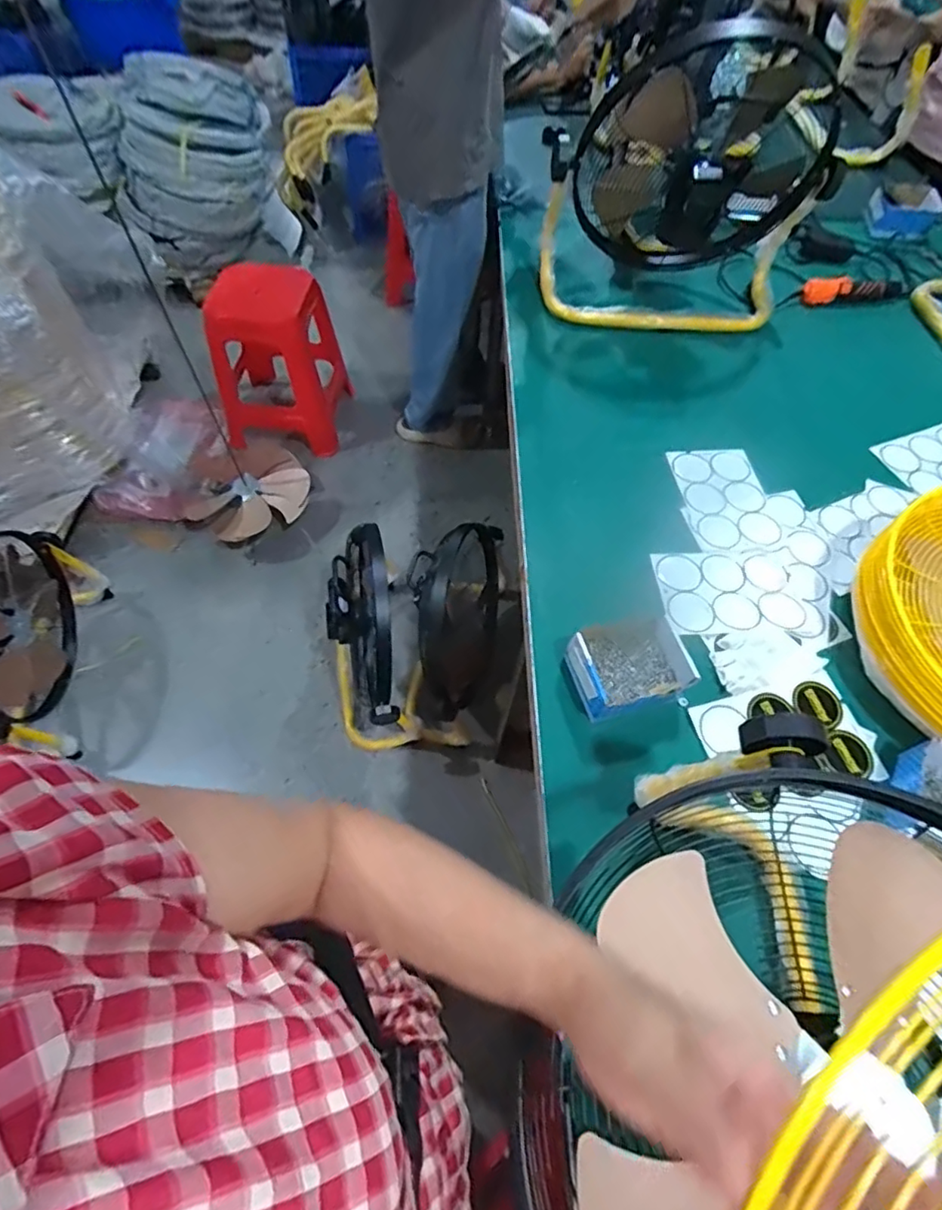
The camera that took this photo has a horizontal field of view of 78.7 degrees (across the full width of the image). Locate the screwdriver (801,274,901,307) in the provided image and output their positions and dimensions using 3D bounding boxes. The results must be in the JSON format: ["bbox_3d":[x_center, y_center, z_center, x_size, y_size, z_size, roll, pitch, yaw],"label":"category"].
[{"bbox_3d":[0.829,-0.684,1.251,0.230,0.037,0.062,-4,59,-6],"label":"screwdriver"}]

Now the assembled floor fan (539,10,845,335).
[{"bbox_3d":[0.397,-0.776,1.084,0.491,0.397,0.288,-5,60,-6],"label":"assembled floor fan"}]

